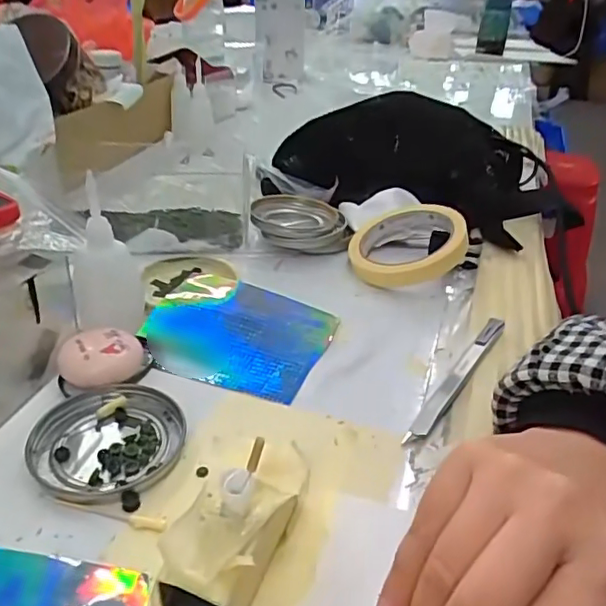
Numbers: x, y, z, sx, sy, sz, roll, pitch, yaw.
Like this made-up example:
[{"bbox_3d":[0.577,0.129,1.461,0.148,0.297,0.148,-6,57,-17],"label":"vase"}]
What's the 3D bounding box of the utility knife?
[{"bbox_3d":[0.098,0.046,0.364,0.013,0.015,0.136,24,38,29],"label":"utility knife"}]

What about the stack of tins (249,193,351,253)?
[{"bbox_3d":[-0.003,-0.073,0.523,0.085,0.029,0.078,0,32,-6],"label":"stack of tins"}]

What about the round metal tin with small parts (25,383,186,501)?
[{"bbox_3d":[-0.106,0.073,0.310,0.076,0.007,0.074,2,32,-1],"label":"round metal tin with small parts"}]

